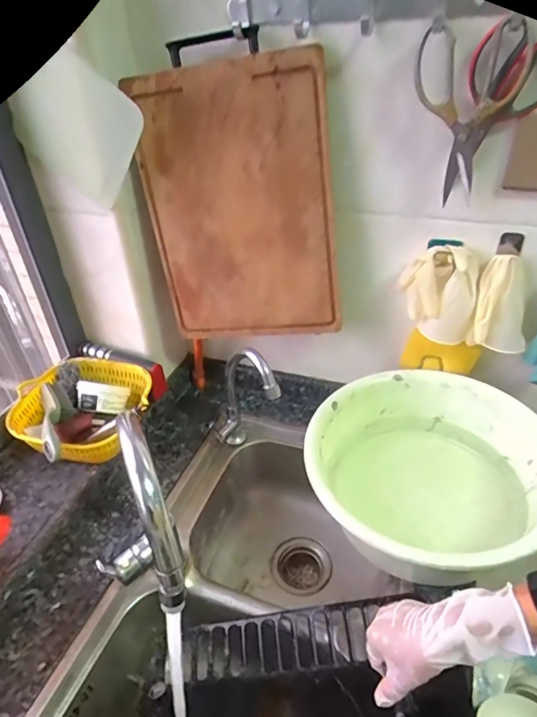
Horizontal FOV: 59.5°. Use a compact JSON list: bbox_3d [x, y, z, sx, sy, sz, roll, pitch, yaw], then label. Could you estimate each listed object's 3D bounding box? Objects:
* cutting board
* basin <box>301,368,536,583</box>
[{"bbox_3d":[-0.041,-0.213,0.694,0.270,0.390,0.015,-1,28,12],"label":"cutting board"},{"bbox_3d":[0.217,0.171,0.676,0.308,0.164,0.309,-2,37,1],"label":"basin"}]

